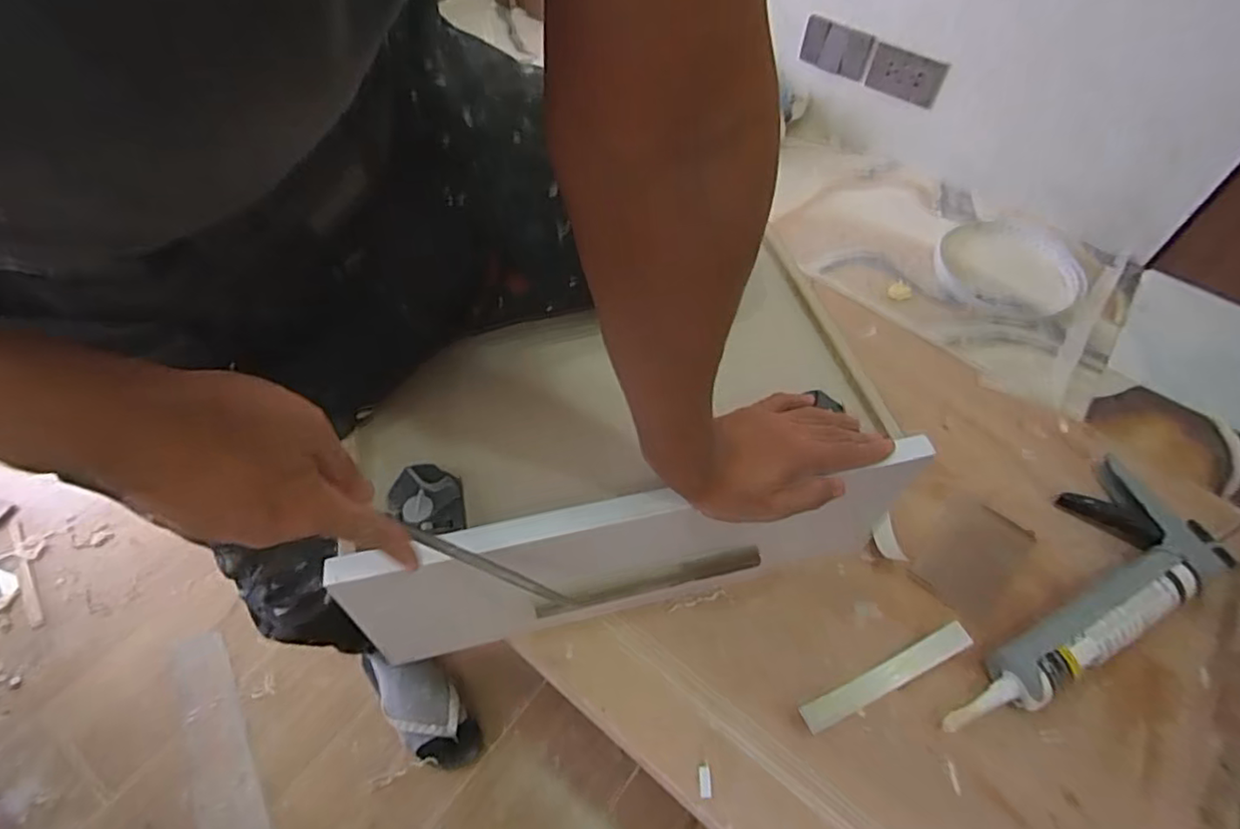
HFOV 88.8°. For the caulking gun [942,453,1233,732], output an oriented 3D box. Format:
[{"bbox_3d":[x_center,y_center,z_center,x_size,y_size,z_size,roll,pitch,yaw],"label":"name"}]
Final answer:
[{"bbox_3d":[0.434,0.174,0.600,0.377,0.047,0.133,-29,61,-21],"label":"caulking gun"}]

